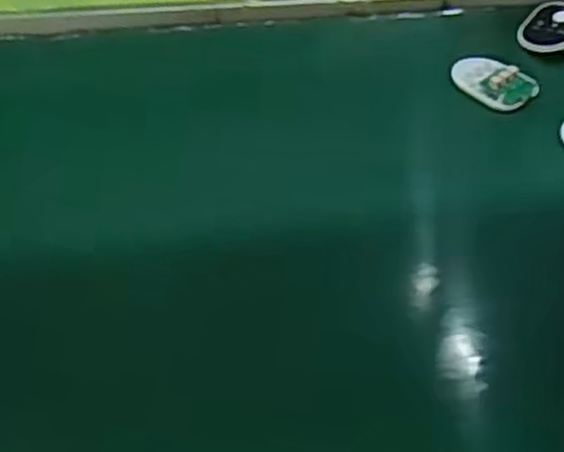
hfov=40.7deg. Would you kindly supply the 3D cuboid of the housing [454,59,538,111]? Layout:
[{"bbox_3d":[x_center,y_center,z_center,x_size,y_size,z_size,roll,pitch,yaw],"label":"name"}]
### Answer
[{"bbox_3d":[0.148,-0.103,0.533,0.041,0.008,0.059,-28,56,-29],"label":"housing"}]

